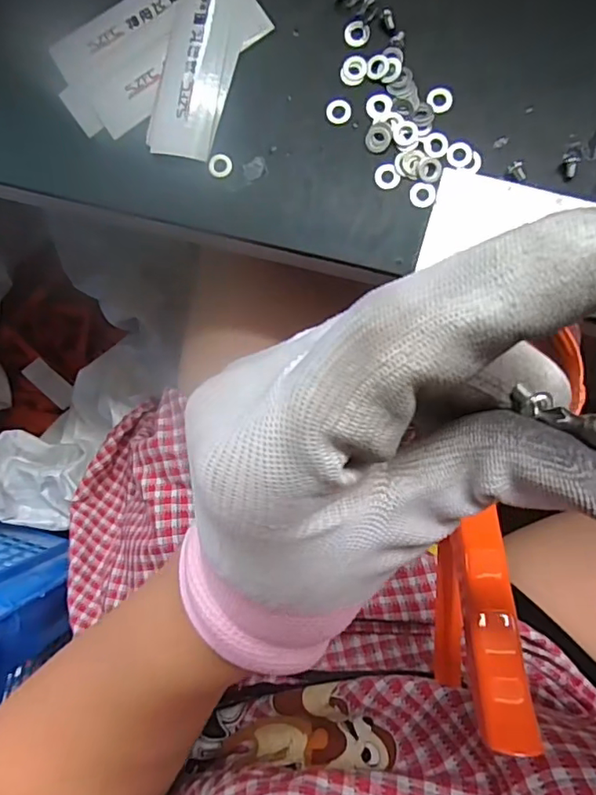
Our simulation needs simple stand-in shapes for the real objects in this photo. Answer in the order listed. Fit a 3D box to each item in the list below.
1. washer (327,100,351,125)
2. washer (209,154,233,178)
[{"bbox_3d":[0.020,-0.141,0.268,0.012,0.004,0.012,0,90,5],"label":"washer"},{"bbox_3d":[-0.039,-0.115,0.271,0.012,0.004,0.011,-2,93,-3],"label":"washer"}]

